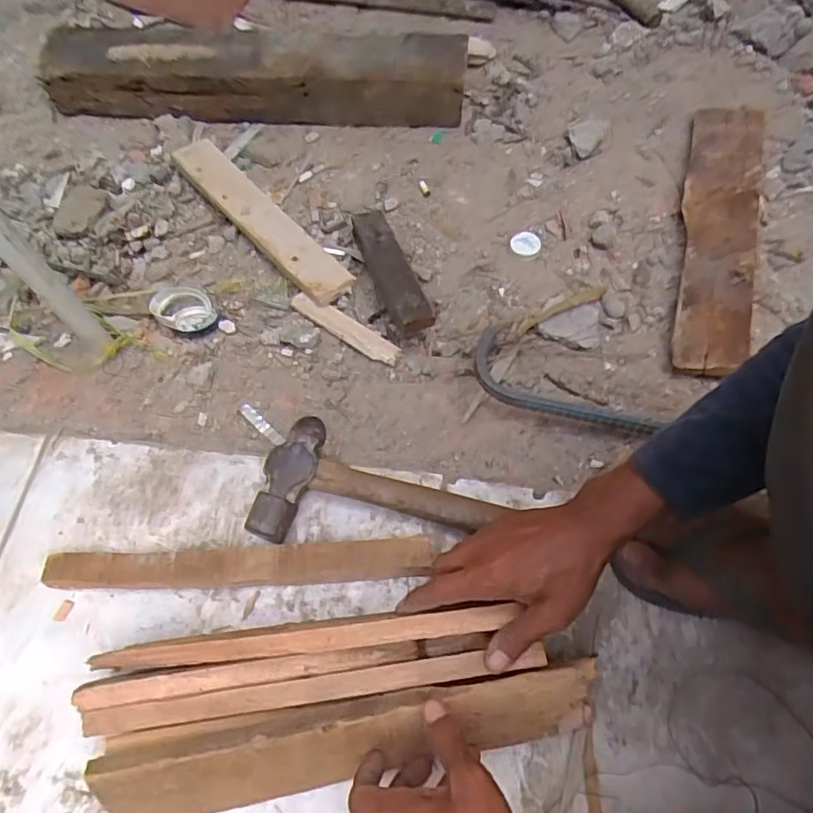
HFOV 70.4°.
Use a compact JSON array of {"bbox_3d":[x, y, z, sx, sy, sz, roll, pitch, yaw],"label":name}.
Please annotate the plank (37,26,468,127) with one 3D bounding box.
[{"bbox_3d":[-0.226,-0.512,0.871,0.628,0.091,0.128,5,64,4],"label":"plank"}]

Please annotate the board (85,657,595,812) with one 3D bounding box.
[{"bbox_3d":[-0.038,0.244,0.423,0.354,0.074,0.021,-11,28,-2],"label":"board"}]

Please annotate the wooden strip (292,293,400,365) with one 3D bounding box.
[{"bbox_3d":[-0.073,-0.099,0.693,0.153,0.009,0.032,35,70,17],"label":"wooden strip"}]

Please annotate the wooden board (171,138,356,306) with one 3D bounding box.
[{"bbox_3d":[-0.201,-0.259,0.779,0.066,0.027,0.362,-37,69,-15],"label":"wooden board"}]

